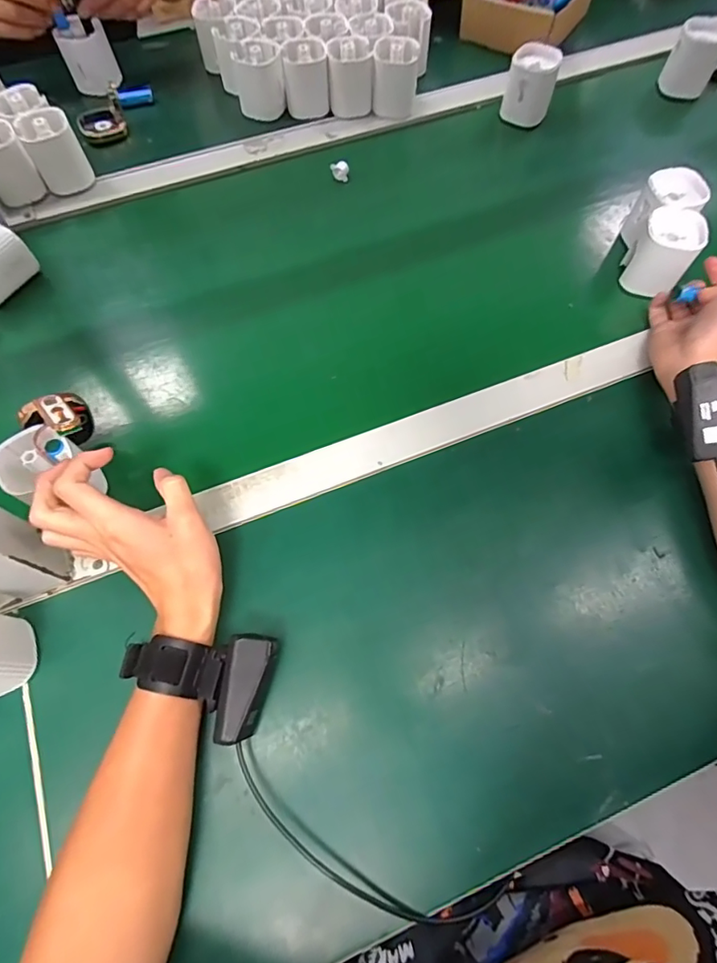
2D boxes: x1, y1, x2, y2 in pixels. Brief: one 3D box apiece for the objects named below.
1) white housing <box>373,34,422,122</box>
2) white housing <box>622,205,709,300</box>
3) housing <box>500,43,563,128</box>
[{"bbox_3d":[0.047,-0.512,0.626,0.056,0.066,0.056,5,65,1],"label":"white housing"},{"bbox_3d":[0.309,-0.232,0.501,0.054,0.066,0.052,32,69,13],"label":"white housing"},{"bbox_3d":[0.218,-0.504,0.626,0.058,0.063,0.059,15,66,6],"label":"housing"}]

